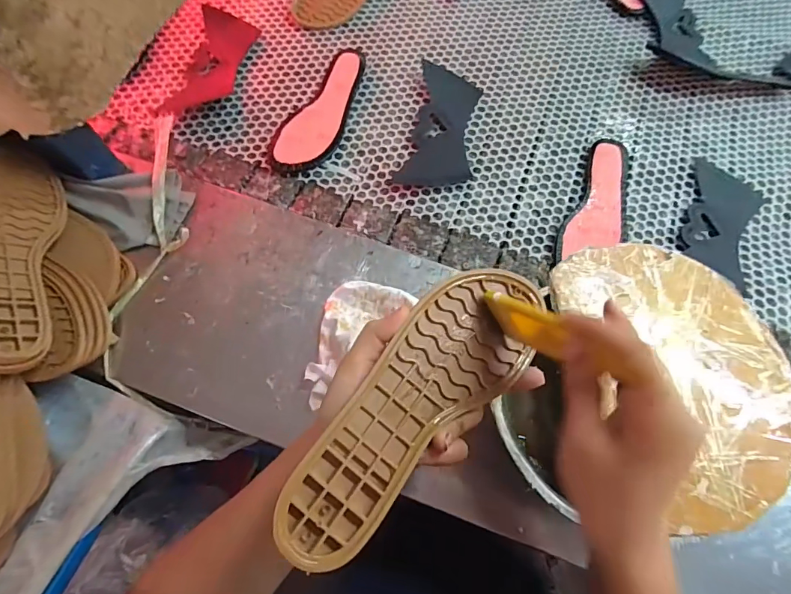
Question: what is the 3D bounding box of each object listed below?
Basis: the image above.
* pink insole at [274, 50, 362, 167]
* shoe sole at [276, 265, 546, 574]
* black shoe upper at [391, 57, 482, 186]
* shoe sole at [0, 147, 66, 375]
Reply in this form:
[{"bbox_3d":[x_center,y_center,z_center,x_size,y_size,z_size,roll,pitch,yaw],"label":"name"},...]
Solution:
[{"bbox_3d":[-0.098,-0.256,0.576,0.063,0.016,0.202,21,69,6],"label":"pink insole"},{"bbox_3d":[0.022,0.062,0.280,0.078,0.021,0.236,38,62,12],"label":"shoe sole"},{"bbox_3d":[0.067,-0.233,0.580,0.089,0.009,0.205,13,68,3],"label":"black shoe upper"},{"bbox_3d":[-0.352,-0.046,0.378,0.015,0.082,0.238,-38,60,24],"label":"shoe sole"}]

